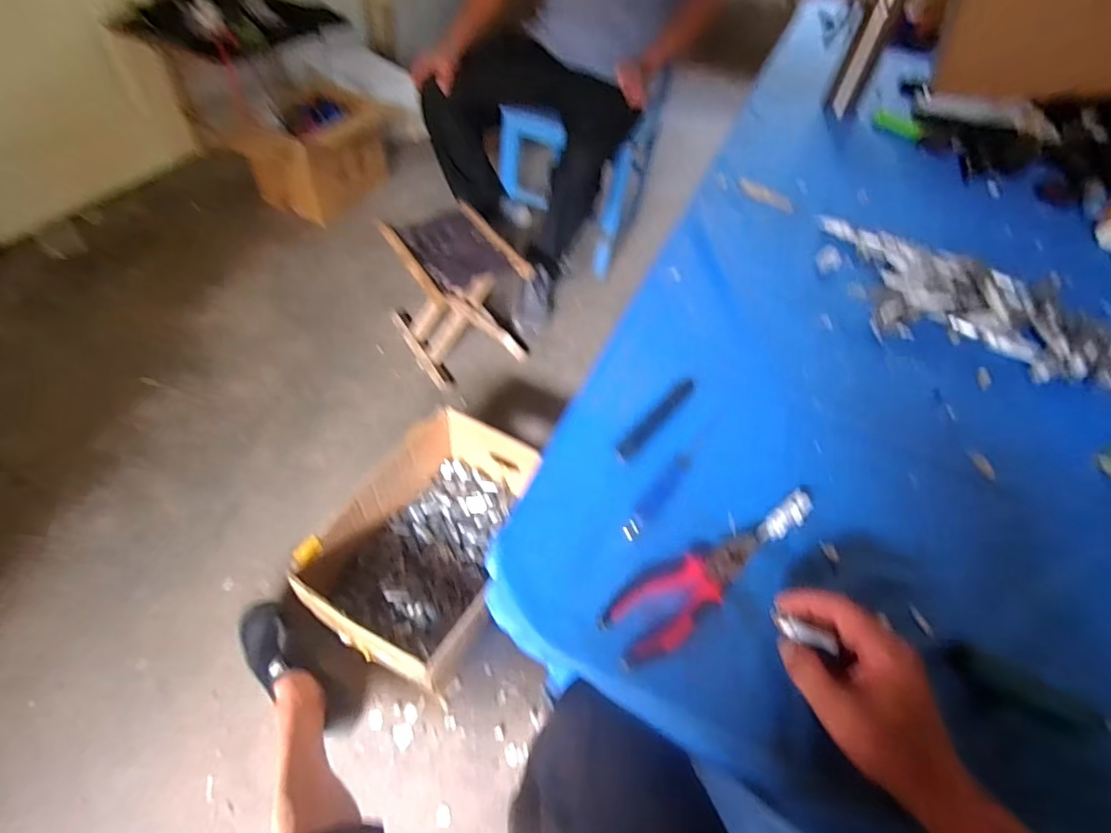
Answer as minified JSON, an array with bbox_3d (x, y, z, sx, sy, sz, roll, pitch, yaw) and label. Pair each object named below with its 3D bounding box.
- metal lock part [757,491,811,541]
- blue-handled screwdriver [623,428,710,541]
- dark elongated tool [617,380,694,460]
[{"bbox_3d":[0.214,0.099,0.505,0.070,0.021,0.024,-30,61,-28],"label":"metal lock part"},{"bbox_3d":[0.111,0.060,0.520,0.017,0.018,0.162,33,54,18],"label":"blue-handled screwdriver"},{"bbox_3d":[0.108,0.001,0.567,0.018,0.009,0.138,35,55,20],"label":"dark elongated tool"}]

